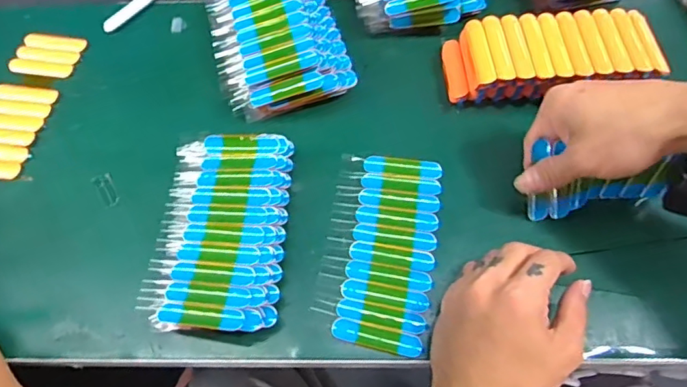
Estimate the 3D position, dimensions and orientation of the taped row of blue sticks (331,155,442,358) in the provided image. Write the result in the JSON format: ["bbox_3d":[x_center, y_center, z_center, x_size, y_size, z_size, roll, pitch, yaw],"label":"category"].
[{"bbox_3d":[0.037,0.039,0.388,0.062,0.004,0.150,9,62,6],"label":"taped row of blue sticks"}]

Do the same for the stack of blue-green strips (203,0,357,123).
[{"bbox_3d":[-0.063,-0.146,0.462,0.106,0.041,0.161,-16,62,-7],"label":"stack of blue-green strips"}]

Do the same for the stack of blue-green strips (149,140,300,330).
[{"bbox_3d":[-0.089,0.027,0.390,0.091,0.029,0.152,2,61,2],"label":"stack of blue-green strips"}]

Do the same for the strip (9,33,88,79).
[{"bbox_3d":[-0.276,-0.129,0.486,0.064,0.004,0.047,8,62,6],"label":"strip"}]

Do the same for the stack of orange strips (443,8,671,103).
[{"bbox_3d":[0.174,-0.111,0.437,0.168,0.043,0.071,-3,61,0],"label":"stack of orange strips"}]

